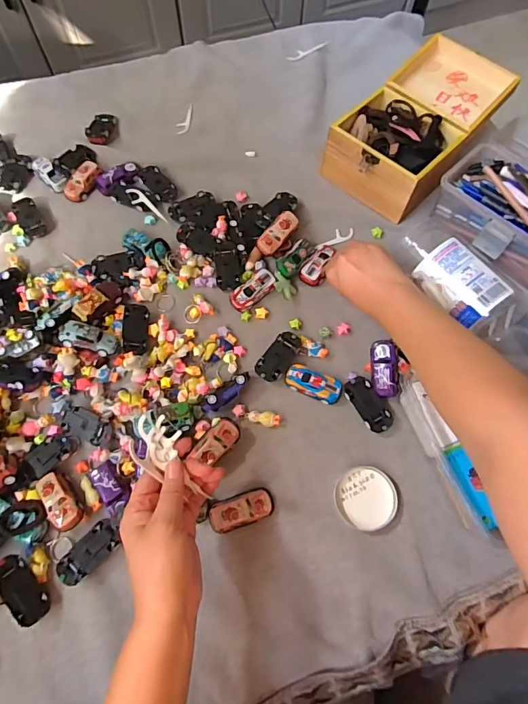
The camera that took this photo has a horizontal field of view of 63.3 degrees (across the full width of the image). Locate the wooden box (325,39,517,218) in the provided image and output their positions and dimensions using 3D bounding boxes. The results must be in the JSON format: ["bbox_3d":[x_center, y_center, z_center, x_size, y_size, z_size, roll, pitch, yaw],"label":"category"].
[{"bbox_3d":[0.222,-0.320,0.611,0.152,0.080,0.268,41,73,15],"label":"wooden box"}]

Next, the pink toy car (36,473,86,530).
[{"bbox_3d":[-0.206,0.150,0.431,0.027,0.015,0.060,-35,72,-14],"label":"pink toy car"}]

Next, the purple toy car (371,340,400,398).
[{"bbox_3d":[0.137,0.019,0.482,0.028,0.020,0.064,-5,87,-2],"label":"purple toy car"}]

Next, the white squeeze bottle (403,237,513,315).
[{"bbox_3d":[0.218,-0.094,0.492,0.049,0.029,0.122,-38,72,-15],"label":"white squeeze bottle"}]

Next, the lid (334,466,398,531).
[{"bbox_3d":[0.107,0.153,0.450,0.063,0.006,0.062,0,67,0],"label":"lid"}]

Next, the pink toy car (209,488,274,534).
[{"bbox_3d":[-0.023,0.160,0.436,0.064,0.021,0.031,-16,68,-7],"label":"pink toy car"}]

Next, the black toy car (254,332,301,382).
[{"bbox_3d":[0.018,0.006,0.504,0.031,0.016,0.066,37,72,14],"label":"black toy car"}]

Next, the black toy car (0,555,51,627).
[{"bbox_3d":[-0.229,0.224,0.404,0.026,0.018,0.065,-36,84,-14],"label":"black toy car"}]

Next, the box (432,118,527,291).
[{"bbox_3d":[0.365,-0.211,0.569,0.221,0.071,0.195,-40,73,-15],"label":"box"}]

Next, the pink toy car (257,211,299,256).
[{"bbox_3d":[0.018,-0.151,0.542,0.026,0.015,0.062,42,91,15],"label":"pink toy car"}]

